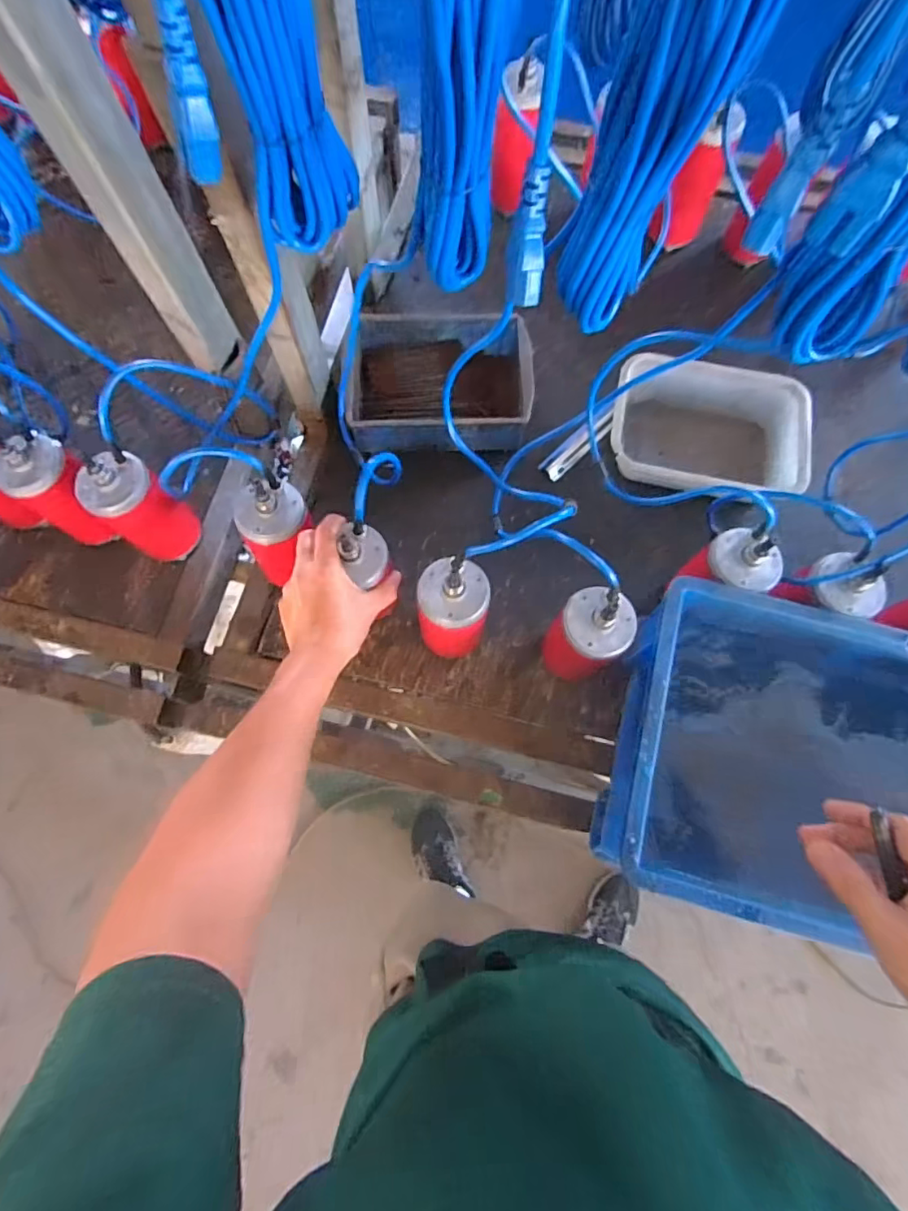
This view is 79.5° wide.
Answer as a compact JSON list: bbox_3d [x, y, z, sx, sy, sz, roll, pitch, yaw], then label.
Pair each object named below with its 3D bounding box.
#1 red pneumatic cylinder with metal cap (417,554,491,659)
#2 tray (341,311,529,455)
[{"bbox_3d":[0.002,0.011,0.614,0.078,0.158,0.083,0,73,0],"label":"red pneumatic cylinder with metal cap"},{"bbox_3d":[-0.018,-0.306,0.758,0.240,0.069,0.195,-1,73,-1],"label":"tray"}]

